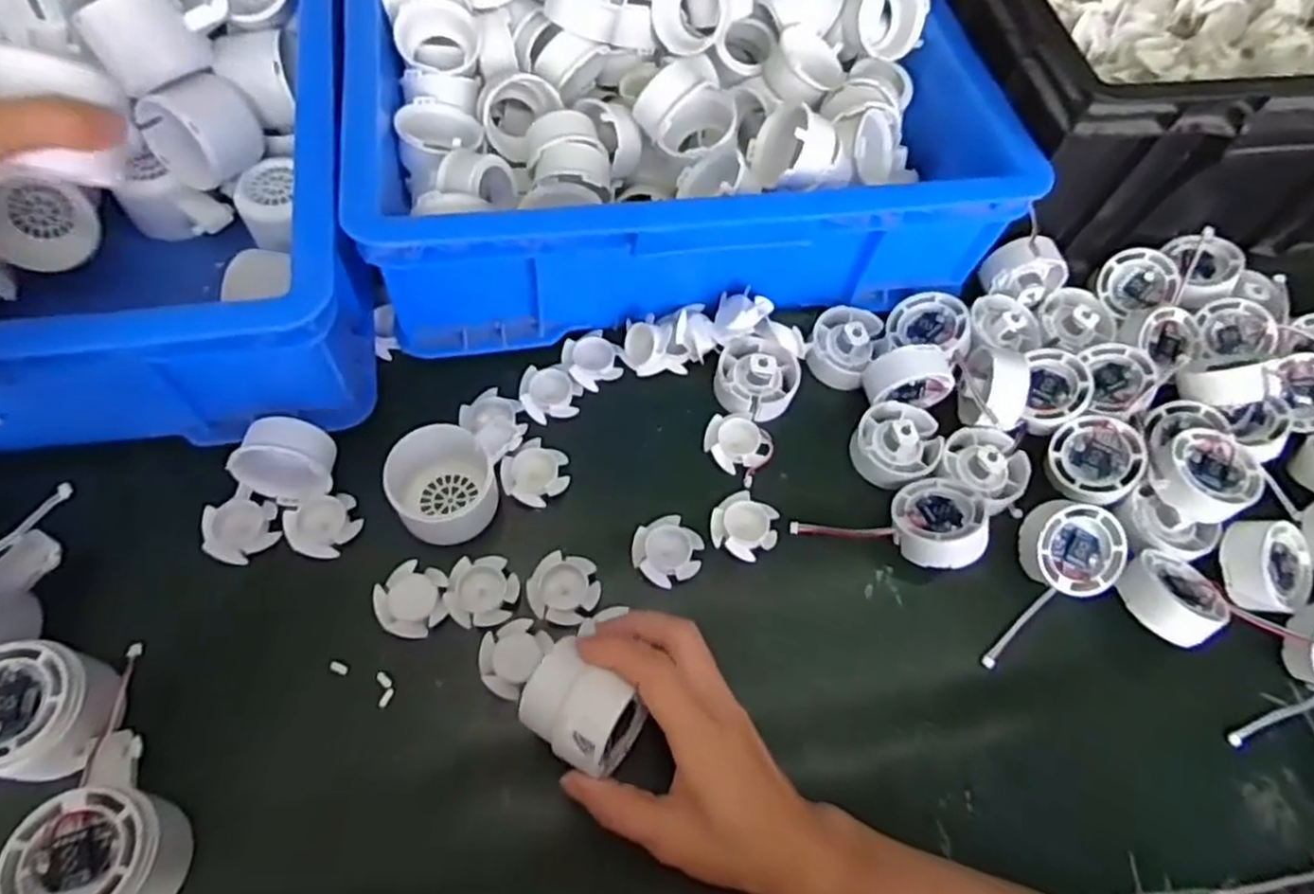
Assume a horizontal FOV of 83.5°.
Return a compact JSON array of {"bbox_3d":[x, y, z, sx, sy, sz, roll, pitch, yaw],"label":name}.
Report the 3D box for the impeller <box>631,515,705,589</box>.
[{"bbox_3d":[0.006,0.063,0.446,0.040,0.009,0.039,3,63,-5],"label":"impeller"}]

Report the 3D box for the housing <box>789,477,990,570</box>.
[{"bbox_3d":[0.146,0.052,0.447,0.108,0.037,0.063,-16,67,-11],"label":"housing"}]

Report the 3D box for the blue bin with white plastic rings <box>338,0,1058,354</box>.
[{"bbox_3d":[-0.010,-0.360,0.574,0.410,0.135,0.555,-7,64,-10],"label":"blue bin with white plastic rings"}]

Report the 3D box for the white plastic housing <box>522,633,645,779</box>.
[{"bbox_3d":[-0.037,0.126,0.351,0.055,0.037,0.041,38,69,16],"label":"white plastic housing"}]

